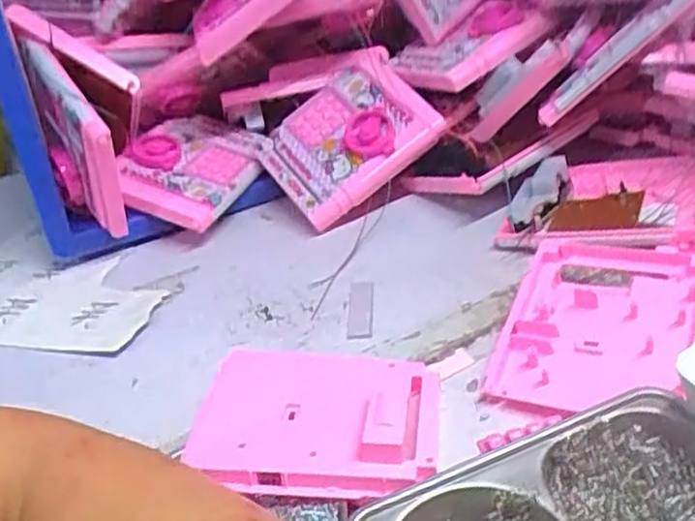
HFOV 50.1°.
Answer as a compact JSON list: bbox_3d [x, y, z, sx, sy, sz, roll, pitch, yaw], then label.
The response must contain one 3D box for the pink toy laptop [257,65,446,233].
[{"bbox_3d":[-0.003,-0.122,0.722,0.160,0.039,0.128,-38,57,2],"label":"pink toy laptop"}]

